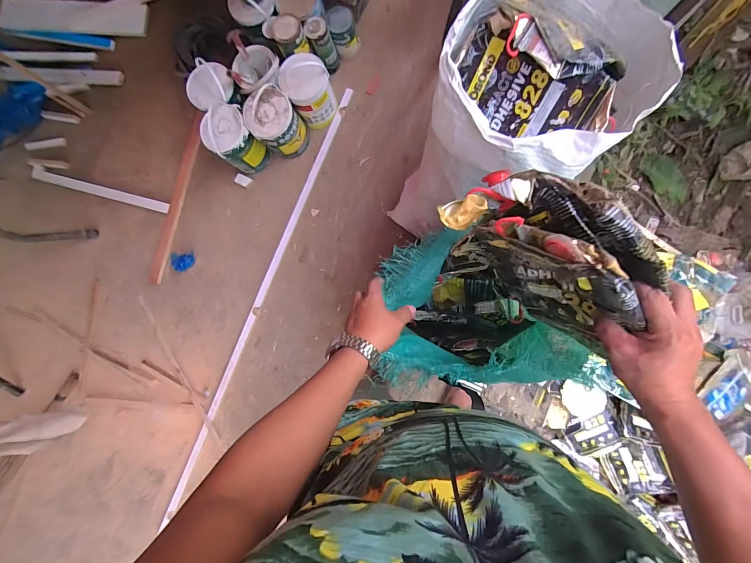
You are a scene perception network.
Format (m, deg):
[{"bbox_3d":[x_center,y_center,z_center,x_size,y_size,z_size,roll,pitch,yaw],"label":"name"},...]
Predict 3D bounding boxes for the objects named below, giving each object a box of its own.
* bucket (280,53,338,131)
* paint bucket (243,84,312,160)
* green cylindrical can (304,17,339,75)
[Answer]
[{"bbox_3d":[-0.248,-0.720,1.321,0.167,0.217,0.183,-1,85,8],"label":"bucket"},{"bbox_3d":[-0.369,-0.588,1.305,0.170,0.242,0.163,-1,85,8],"label":"paint bucket"},{"bbox_3d":[-0.198,-0.892,1.341,0.091,0.215,0.095,-1,85,8],"label":"green cylindrical can"}]

